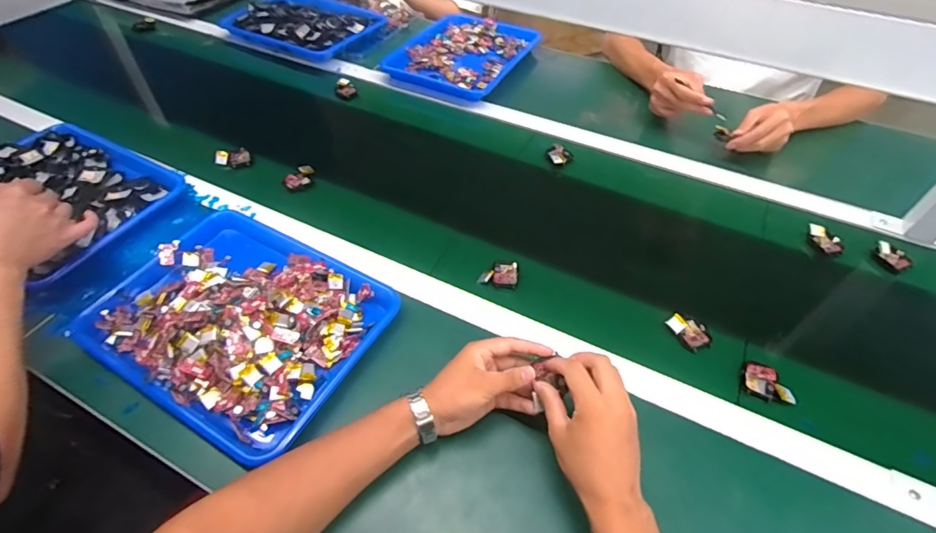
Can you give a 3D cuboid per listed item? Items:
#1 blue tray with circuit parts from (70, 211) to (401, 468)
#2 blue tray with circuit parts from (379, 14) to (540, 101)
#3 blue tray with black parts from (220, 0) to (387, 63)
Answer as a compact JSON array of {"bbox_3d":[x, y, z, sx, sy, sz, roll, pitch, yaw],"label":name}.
[{"bbox_3d":[-0.270,0.058,0.563,0.318,0.043,0.247,25,54,18],"label":"blue tray with circuit parts"},{"bbox_3d":[-0.006,-0.470,1.035,0.246,0.041,0.311,24,54,17],"label":"blue tray with circuit parts"},{"bbox_3d":[-0.382,-0.583,1.118,0.335,0.064,0.261,24,54,18],"label":"blue tray with black parts"}]

